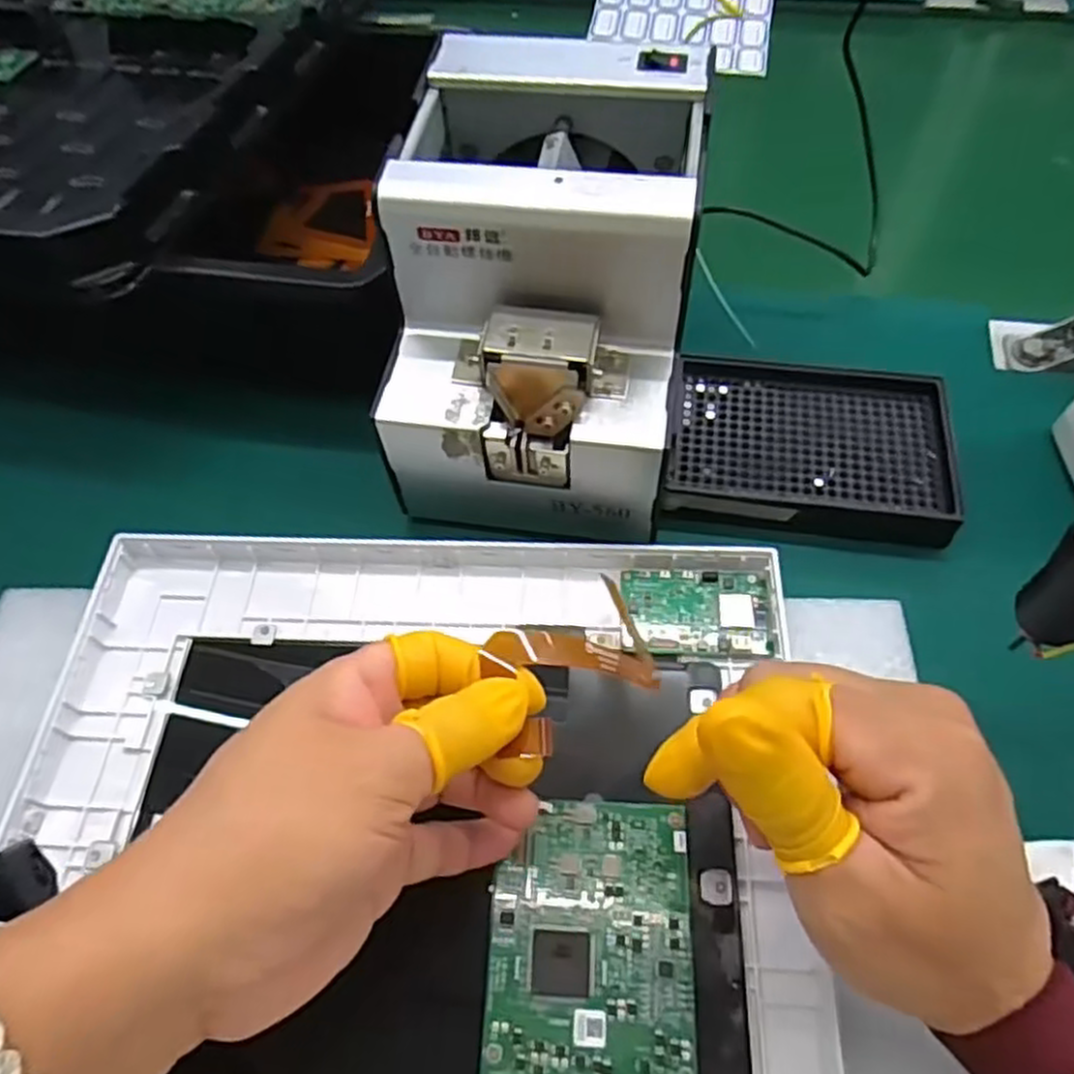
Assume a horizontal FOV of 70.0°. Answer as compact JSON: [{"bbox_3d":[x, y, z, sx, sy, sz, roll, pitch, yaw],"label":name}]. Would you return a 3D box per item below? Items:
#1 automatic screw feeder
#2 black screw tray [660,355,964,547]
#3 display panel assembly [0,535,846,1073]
[{"bbox_3d":[0.006,-0.111,0.354,0.124,0.134,0.177,8,59,7],"label":"automatic screw feeder"},{"bbox_3d":[0.137,-0.049,0.391,0.135,0.015,0.100,8,59,7],"label":"black screw tray"},{"bbox_3d":[-0.051,0.115,0.293,0.300,0.019,0.255,1,59,3],"label":"display panel assembly"}]

